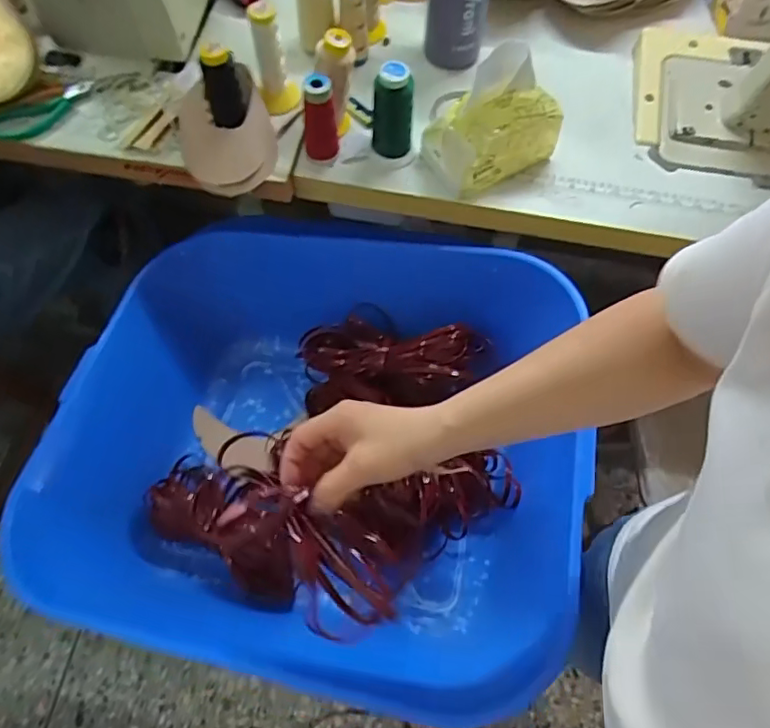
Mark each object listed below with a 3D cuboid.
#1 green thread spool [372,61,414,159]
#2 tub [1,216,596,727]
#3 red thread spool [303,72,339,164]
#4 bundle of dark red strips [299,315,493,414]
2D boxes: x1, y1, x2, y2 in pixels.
[{"bbox_3d":[0.009,-0.298,0.703,0.045,0.103,0.041,1,65,-1],"label":"green thread spool"},{"bbox_3d":[-0.094,0.082,0.750,0.556,0.299,0.556,1,65,-1],"label":"tub"},{"bbox_3d":[-0.076,-0.285,0.693,0.037,0.093,0.040,1,65,-1],"label":"red thread spool"},{"bbox_3d":[0.005,-0.005,0.775,0.243,0.048,0.114,-1,64,14],"label":"bundle of dark red strips"}]

